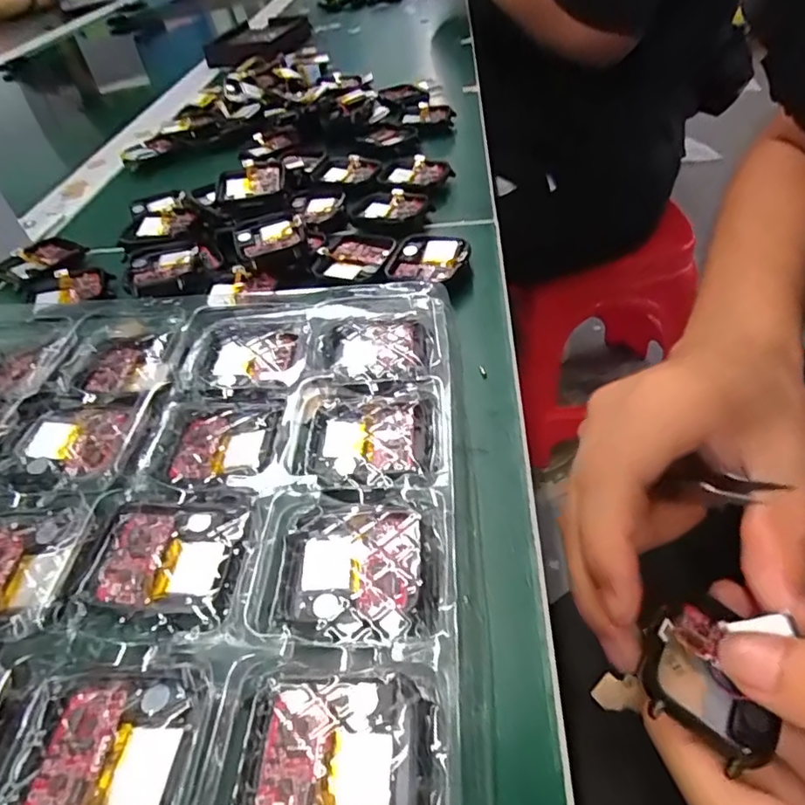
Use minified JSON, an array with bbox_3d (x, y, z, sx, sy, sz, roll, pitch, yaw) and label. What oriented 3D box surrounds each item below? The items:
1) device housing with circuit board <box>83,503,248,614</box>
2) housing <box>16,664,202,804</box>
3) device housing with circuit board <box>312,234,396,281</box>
[{"bbox_3d":[-0.071,0.047,0.169,0.044,0.009,0.035,-3,45,7],"label":"device housing with circuit board"},{"bbox_3d":[-0.072,0.086,0.137,0.037,0.008,0.038,-7,45,3],"label":"housing"},{"bbox_3d":[-0.024,-0.077,0.289,0.037,0.005,0.043,10,48,19],"label":"device housing with circuit board"}]

